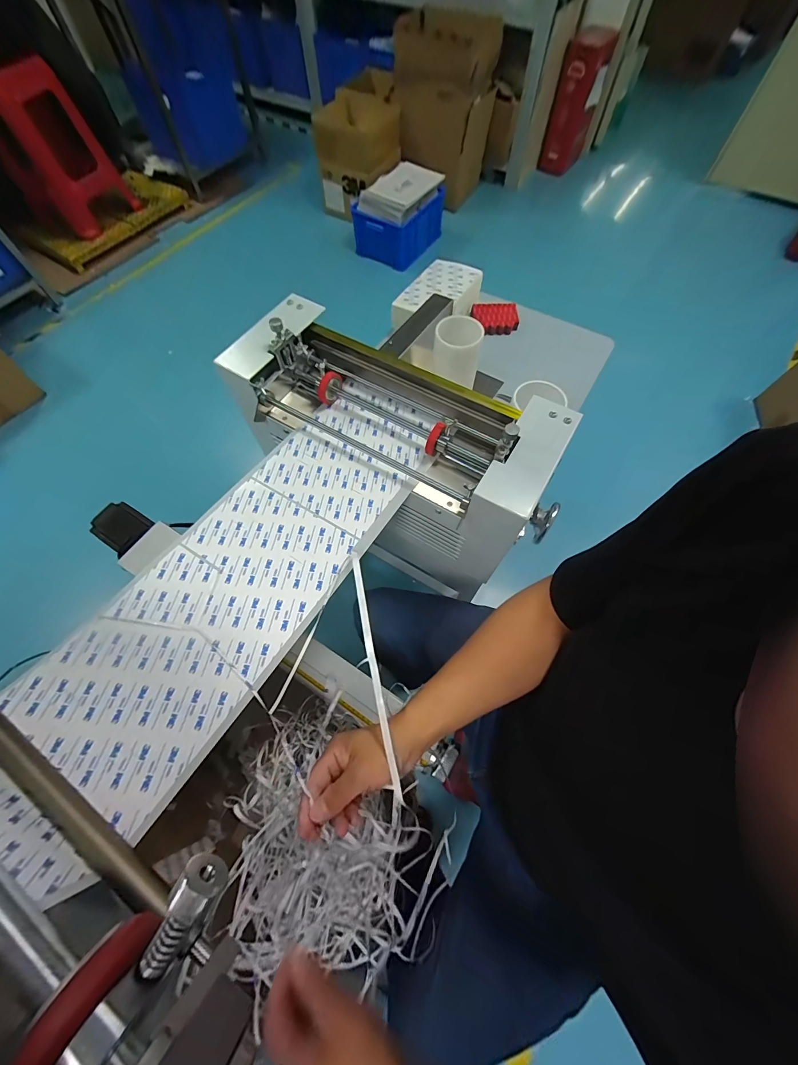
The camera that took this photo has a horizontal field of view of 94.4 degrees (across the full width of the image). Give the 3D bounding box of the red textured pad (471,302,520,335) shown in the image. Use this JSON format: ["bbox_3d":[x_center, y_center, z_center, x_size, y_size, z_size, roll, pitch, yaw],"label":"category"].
[{"bbox_3d":[0.243,-0.539,0.928,0.108,0.031,0.085,-11,65,-8],"label":"red textured pad"}]

